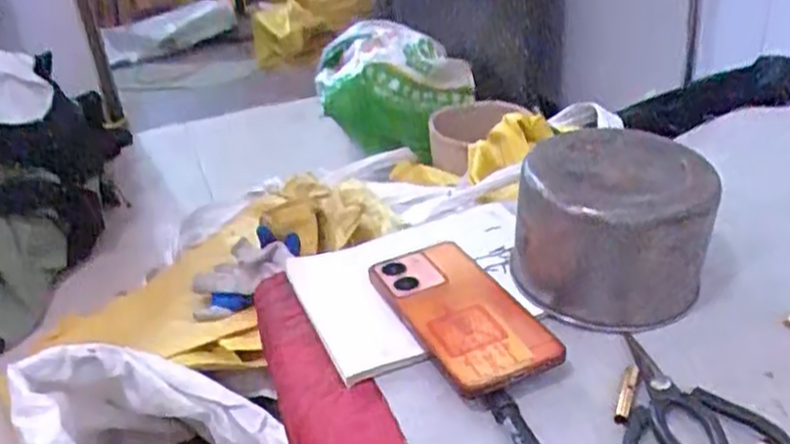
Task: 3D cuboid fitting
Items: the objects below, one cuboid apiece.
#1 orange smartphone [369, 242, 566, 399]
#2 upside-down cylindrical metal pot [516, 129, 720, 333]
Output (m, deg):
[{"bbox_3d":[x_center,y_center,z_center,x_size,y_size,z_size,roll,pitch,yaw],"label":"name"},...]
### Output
[{"bbox_3d":[0.045,0.062,0.534,0.075,0.013,0.153,-24,39,-16],"label":"orange smartphone"},{"bbox_3d":[0.160,0.007,0.537,0.120,0.109,0.111,-22,35,-25],"label":"upside-down cylindrical metal pot"}]

